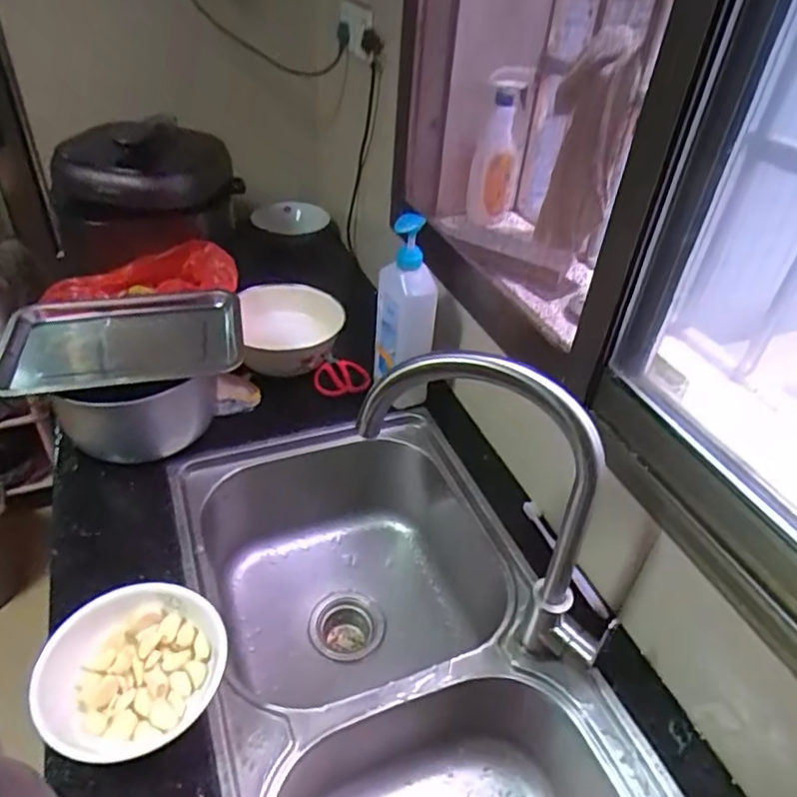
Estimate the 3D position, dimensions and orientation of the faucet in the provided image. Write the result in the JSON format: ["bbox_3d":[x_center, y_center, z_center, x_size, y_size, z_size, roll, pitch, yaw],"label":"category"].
[{"bbox_3d":[0.088,0.106,0.583,0.266,0.334,0.031,19,41,17],"label":"faucet"}]

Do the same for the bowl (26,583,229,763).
[{"bbox_3d":[-0.259,0.265,0.591,0.174,0.061,0.141,-11,42,-19],"label":"bowl"}]

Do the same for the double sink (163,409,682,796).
[{"bbox_3d":[-0.003,0.354,0.726,0.412,0.233,0.735,-13,42,-21],"label":"double sink"}]

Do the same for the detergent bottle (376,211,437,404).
[{"bbox_3d":[0.012,-0.121,0.902,0.056,0.296,0.097,-18,44,-26],"label":"detergent bottle"}]

